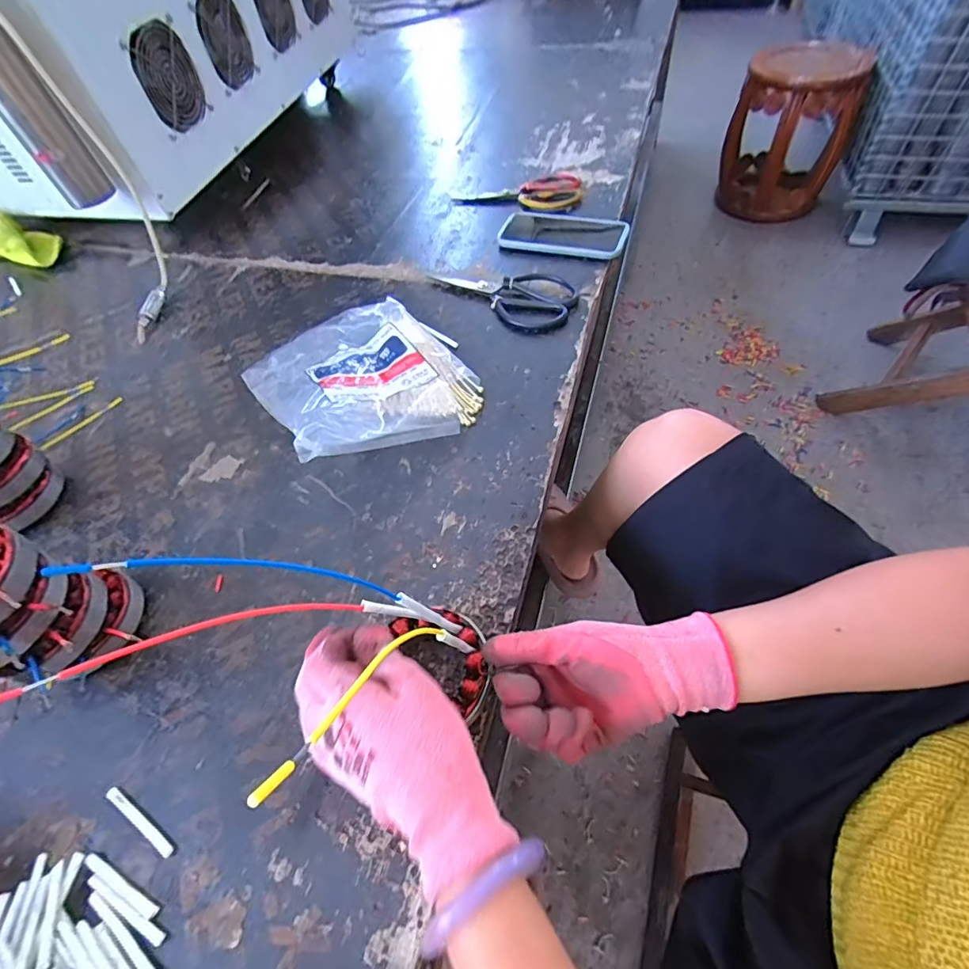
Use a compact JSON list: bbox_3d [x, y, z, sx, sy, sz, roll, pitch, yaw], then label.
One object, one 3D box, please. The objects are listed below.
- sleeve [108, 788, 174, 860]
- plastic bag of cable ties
[{"bbox_3d":[-0.230,0.224,0.326,0.065,0.004,0.008,26,62,21],"label":"sleeve"},{"bbox_3d":[-0.138,-0.125,0.521,0.207,0.065,0.253,-31,58,-16],"label":"plastic bag of cable ties"}]

